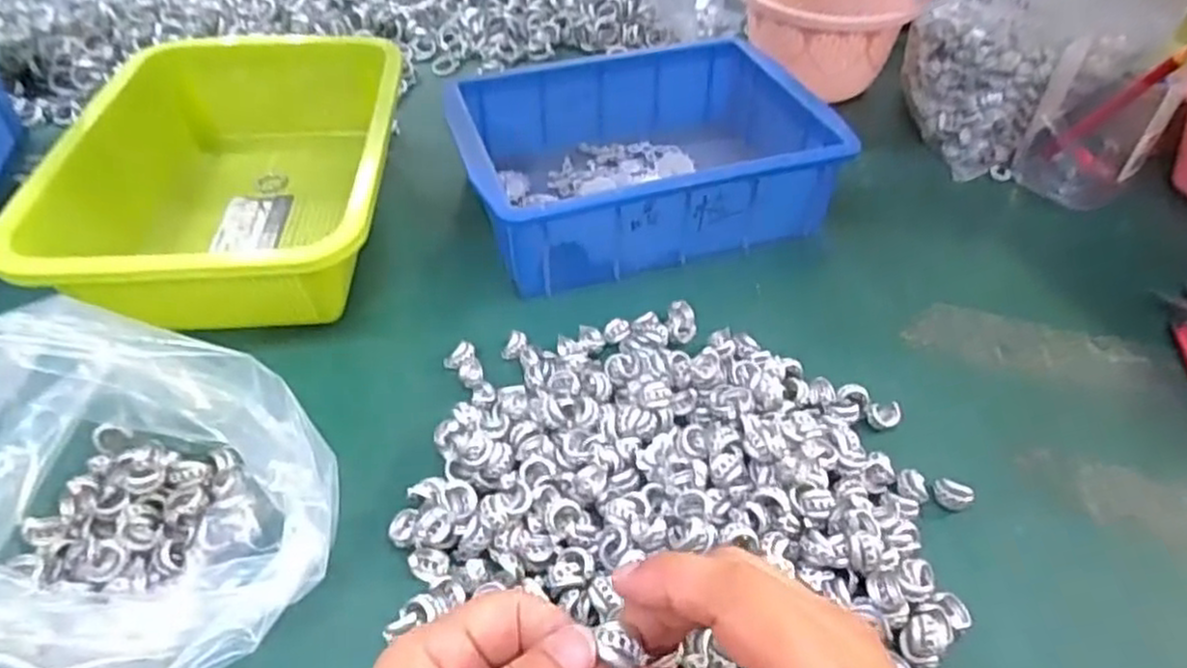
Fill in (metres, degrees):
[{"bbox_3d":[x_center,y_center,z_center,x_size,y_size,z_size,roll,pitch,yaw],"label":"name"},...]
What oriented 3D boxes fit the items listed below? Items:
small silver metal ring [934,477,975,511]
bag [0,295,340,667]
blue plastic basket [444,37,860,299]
[{"bbox_3d":[0.178,0.079,0.363,0.017,0.011,0.013,27,50,23],"label":"small silver metal ring"},{"bbox_3d":[-0.197,0.072,0.276,0.156,0.140,0.138,16,47,14],"label":"bag"},{"bbox_3d":[0.030,-0.125,0.518,0.233,0.074,0.168,-14,47,-15],"label":"blue plastic basket"}]

